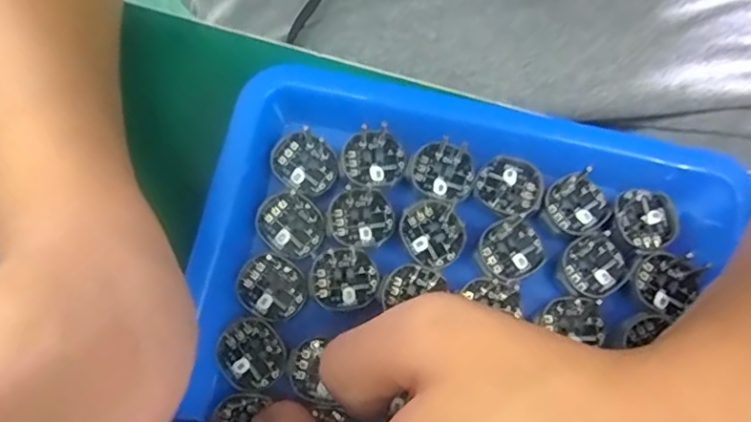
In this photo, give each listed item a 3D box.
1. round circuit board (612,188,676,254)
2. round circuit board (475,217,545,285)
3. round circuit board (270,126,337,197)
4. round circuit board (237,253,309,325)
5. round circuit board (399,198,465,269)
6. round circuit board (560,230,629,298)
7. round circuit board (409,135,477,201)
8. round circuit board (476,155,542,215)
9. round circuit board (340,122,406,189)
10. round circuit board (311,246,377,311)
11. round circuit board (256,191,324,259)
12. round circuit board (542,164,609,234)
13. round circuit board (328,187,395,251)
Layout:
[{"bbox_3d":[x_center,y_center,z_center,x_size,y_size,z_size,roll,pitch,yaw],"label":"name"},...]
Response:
[{"bbox_3d":[0.112,0.003,0.248,0.025,0.005,0.027,0,75,-1],"label":"round circuit board"},{"bbox_3d":[0.054,0.016,0.242,0.026,0.004,0.024,0,75,-1],"label":"round circuit board"},{"bbox_3d":[-0.030,-0.020,0.249,0.024,0.004,0.028,-32,78,-9],"label":"round circuit board"},{"bbox_3d":[-0.041,0.030,0.236,0.027,0.004,0.024,41,78,9],"label":"round circuit board"},{"bbox_3d":[0.023,0.009,0.242,0.025,0.004,0.028,-17,76,-6],"label":"round circuit board"},{"bbox_3d":[0.089,0.022,0.241,0.025,0.005,0.023,0,75,-1],"label":"round circuit board"},{"bbox_3d":[0.029,-0.017,0.250,0.026,0.004,0.026,0,75,-1],"label":"round circuit board"},{"bbox_3d":[0.056,-0.011,0.248,0.026,0.004,0.026,0,75,-1],"label":"round circuit board"},{"bbox_3d":[-0.001,-0.023,0.250,0.025,0.004,0.026,0,75,-1],"label":"round circuit board"},{"bbox_3d":[-0.013,0.027,0.237,0.026,0.004,0.025,0,75,-1],"label":"round circuit board"},{"bbox_3d":[-0.035,0.005,0.243,0.024,0.004,0.028,-39,79,-10],"label":"round circuit board"},{"bbox_3d":[0.084,-0.003,0.248,0.027,0.005,0.024,-24,76,-7],"label":"round circuit board"},{"bbox_3d":[-0.006,0.003,0.244,0.026,0.004,0.025,11,75,2],"label":"round circuit board"}]

